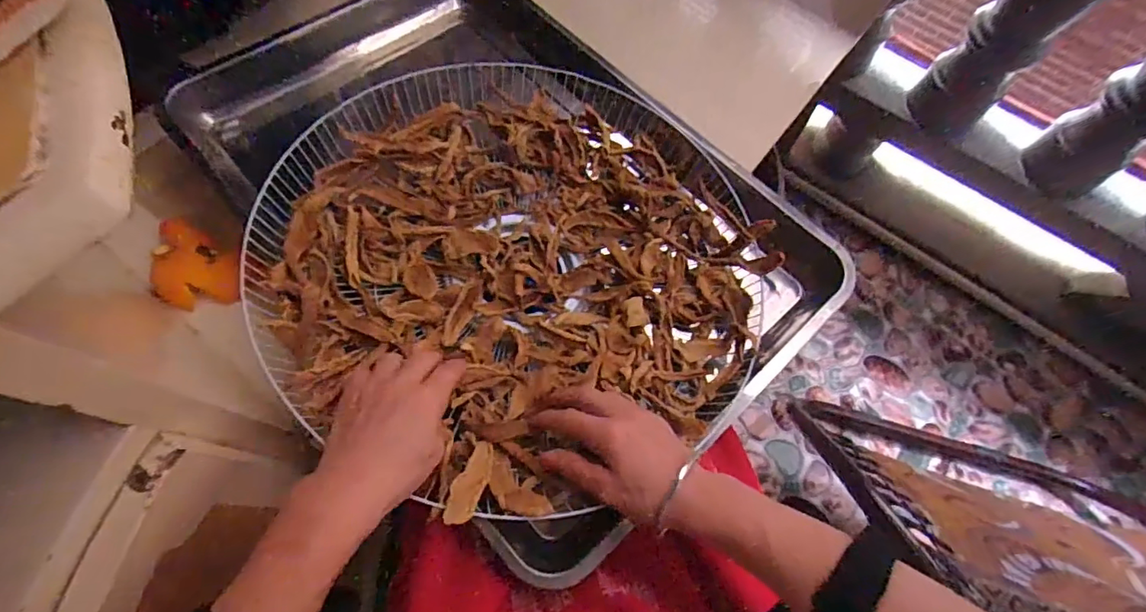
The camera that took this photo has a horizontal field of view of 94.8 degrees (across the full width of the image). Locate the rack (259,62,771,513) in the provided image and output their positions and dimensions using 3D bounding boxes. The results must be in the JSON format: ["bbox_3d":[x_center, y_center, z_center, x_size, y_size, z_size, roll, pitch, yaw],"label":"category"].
[{"bbox_3d":[-0.045,-0.052,0.471,0.412,0.080,0.409,1,67,-2],"label":"rack"}]

